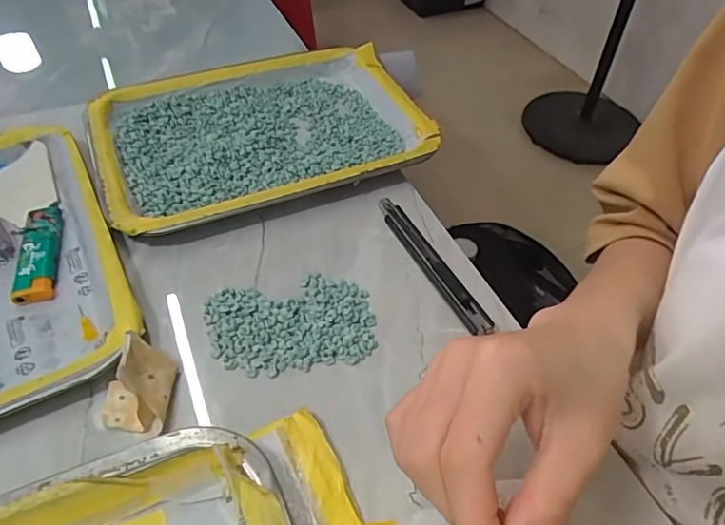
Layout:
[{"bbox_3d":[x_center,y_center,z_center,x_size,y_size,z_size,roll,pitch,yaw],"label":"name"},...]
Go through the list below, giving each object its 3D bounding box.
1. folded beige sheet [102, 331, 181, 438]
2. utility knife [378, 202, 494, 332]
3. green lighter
[{"bbox_3d":[-0.124,0.062,0.298,0.036,0.035,0.050,4,47,0],"label":"folded beige sheet"},{"bbox_3d":[0.045,-0.004,0.377,0.015,0.013,0.135,-17,50,-18],"label":"utility knife"},{"bbox_3d":[-0.218,-0.008,0.367,0.023,0.009,0.084,-11,49,-13],"label":"green lighter"}]

